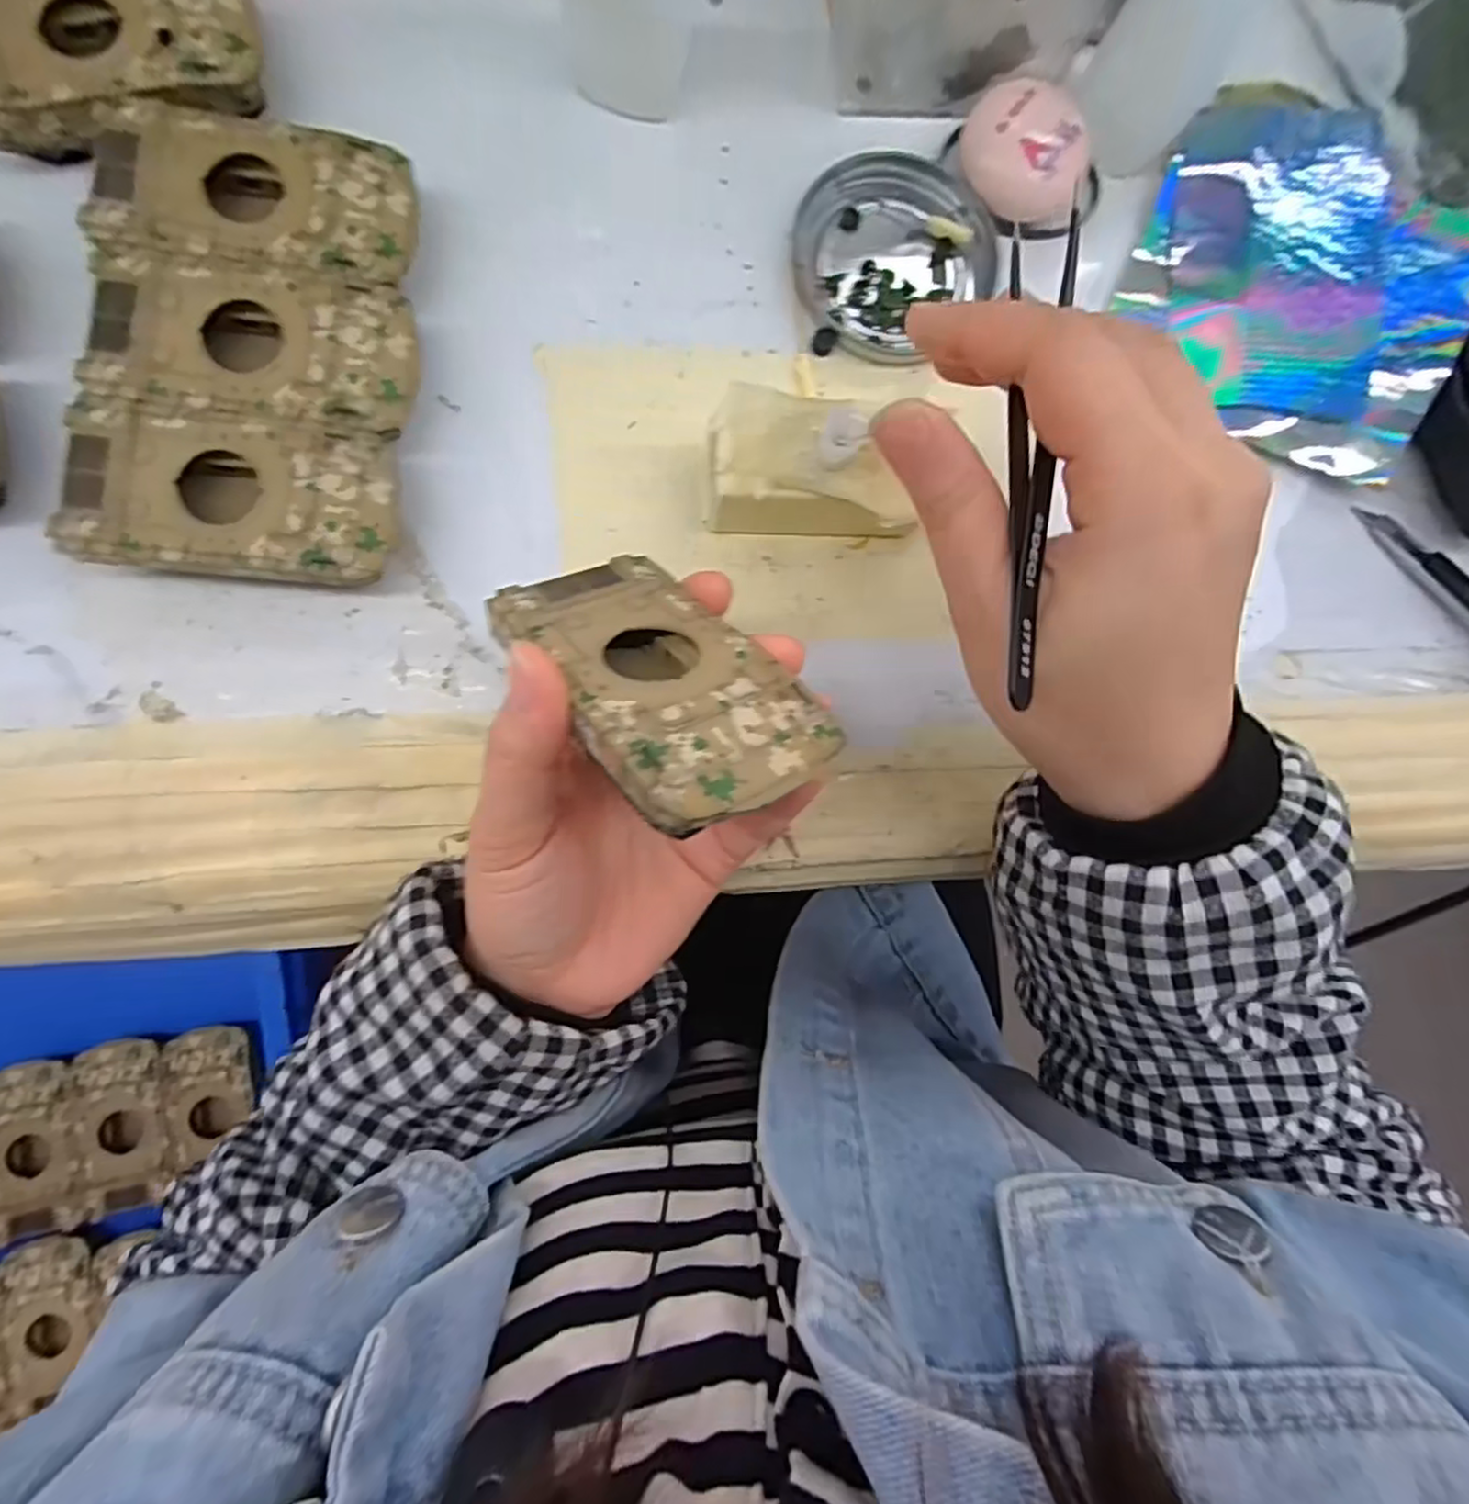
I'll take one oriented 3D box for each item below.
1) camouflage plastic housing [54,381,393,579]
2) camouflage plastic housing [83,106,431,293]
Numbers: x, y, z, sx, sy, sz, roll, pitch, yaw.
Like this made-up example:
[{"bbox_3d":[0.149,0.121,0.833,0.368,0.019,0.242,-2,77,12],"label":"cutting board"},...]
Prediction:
[{"bbox_3d":[-0.159,-0.081,0.227,0.094,0.024,0.050,6,85,-5],"label":"camouflage plastic housing"},{"bbox_3d":[-0.157,-0.182,0.239,0.095,0.032,0.049,5,85,-5],"label":"camouflage plastic housing"}]

